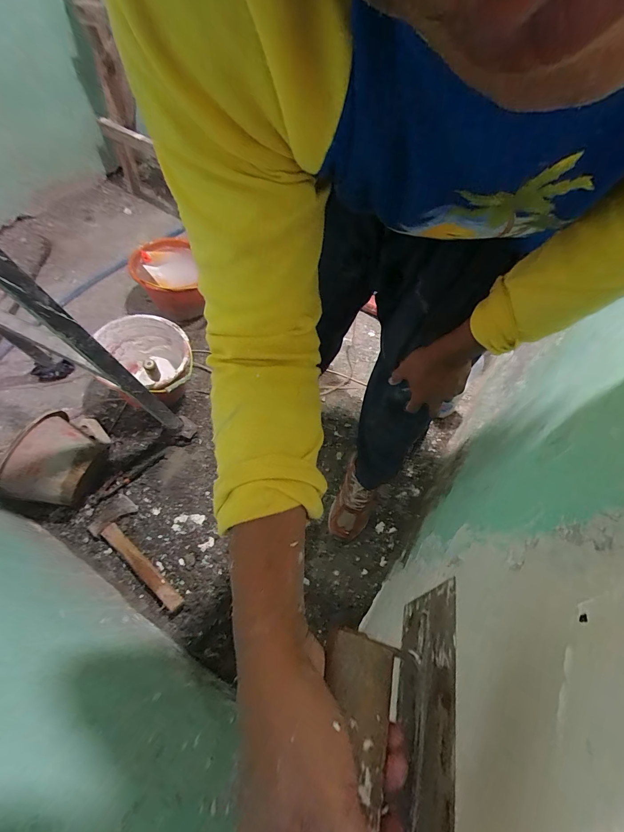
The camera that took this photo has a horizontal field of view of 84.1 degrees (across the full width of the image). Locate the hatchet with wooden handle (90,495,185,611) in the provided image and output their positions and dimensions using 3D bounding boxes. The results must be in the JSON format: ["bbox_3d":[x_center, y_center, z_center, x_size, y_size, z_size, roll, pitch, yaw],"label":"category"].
[{"bbox_3d":[-0.440,0.346,0.906,0.347,0.034,0.119,34,65,14],"label":"hatchet with wooden handle"}]

